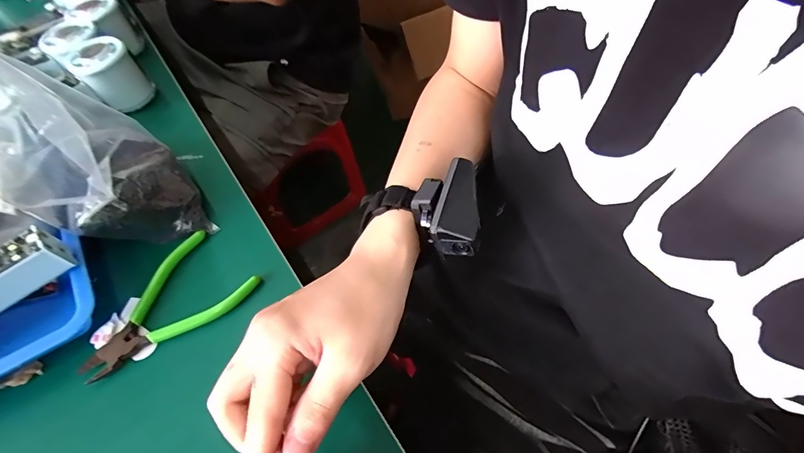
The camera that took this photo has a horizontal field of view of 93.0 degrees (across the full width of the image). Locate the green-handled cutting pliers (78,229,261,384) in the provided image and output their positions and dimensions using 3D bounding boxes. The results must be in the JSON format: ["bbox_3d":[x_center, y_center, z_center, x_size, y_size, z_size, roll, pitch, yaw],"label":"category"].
[{"bbox_3d":[-0.176,0.064,0.287,0.074,0.009,0.121,28,61,19],"label":"green-handled cutting pliers"}]

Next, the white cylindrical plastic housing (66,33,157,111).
[{"bbox_3d":[-0.310,-0.162,0.409,0.057,0.059,0.049,-37,63,-21],"label":"white cylindrical plastic housing"}]

